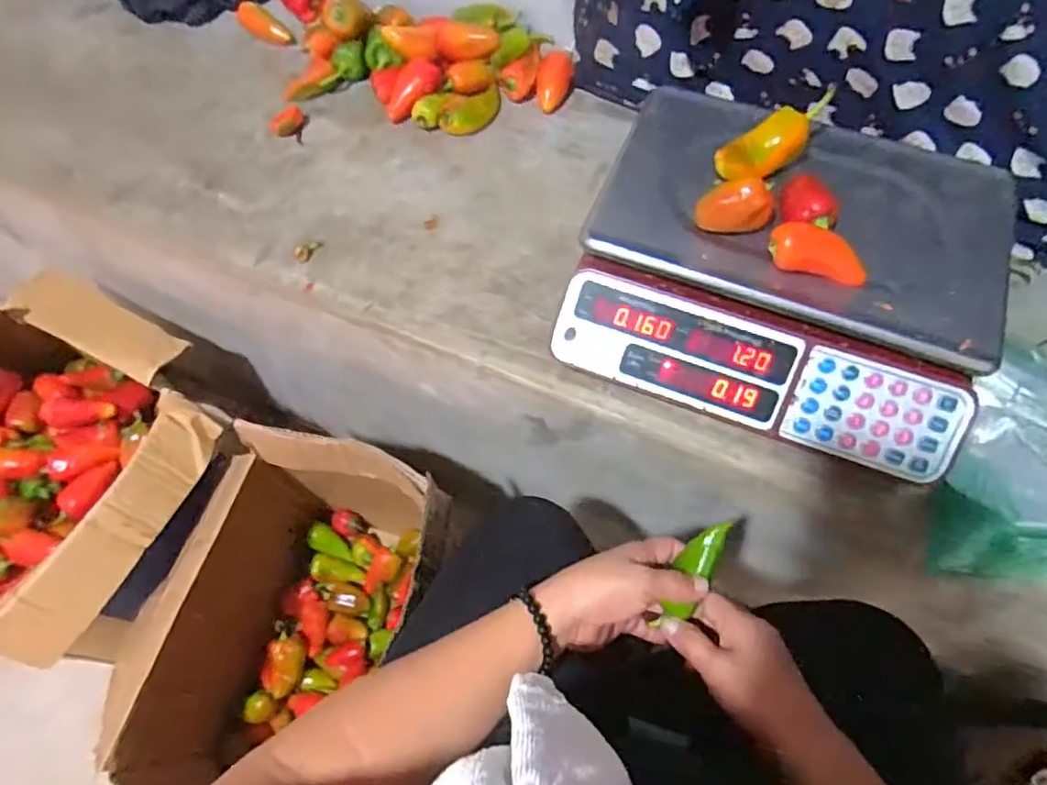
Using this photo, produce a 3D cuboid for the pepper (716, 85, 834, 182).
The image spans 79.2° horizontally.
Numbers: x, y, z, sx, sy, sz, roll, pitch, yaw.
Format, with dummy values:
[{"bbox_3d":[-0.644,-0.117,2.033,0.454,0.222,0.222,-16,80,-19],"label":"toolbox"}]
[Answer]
[{"bbox_3d":[0.226,-0.224,0.563,0.114,0.034,0.031,-31,65,5],"label":"pepper"}]

